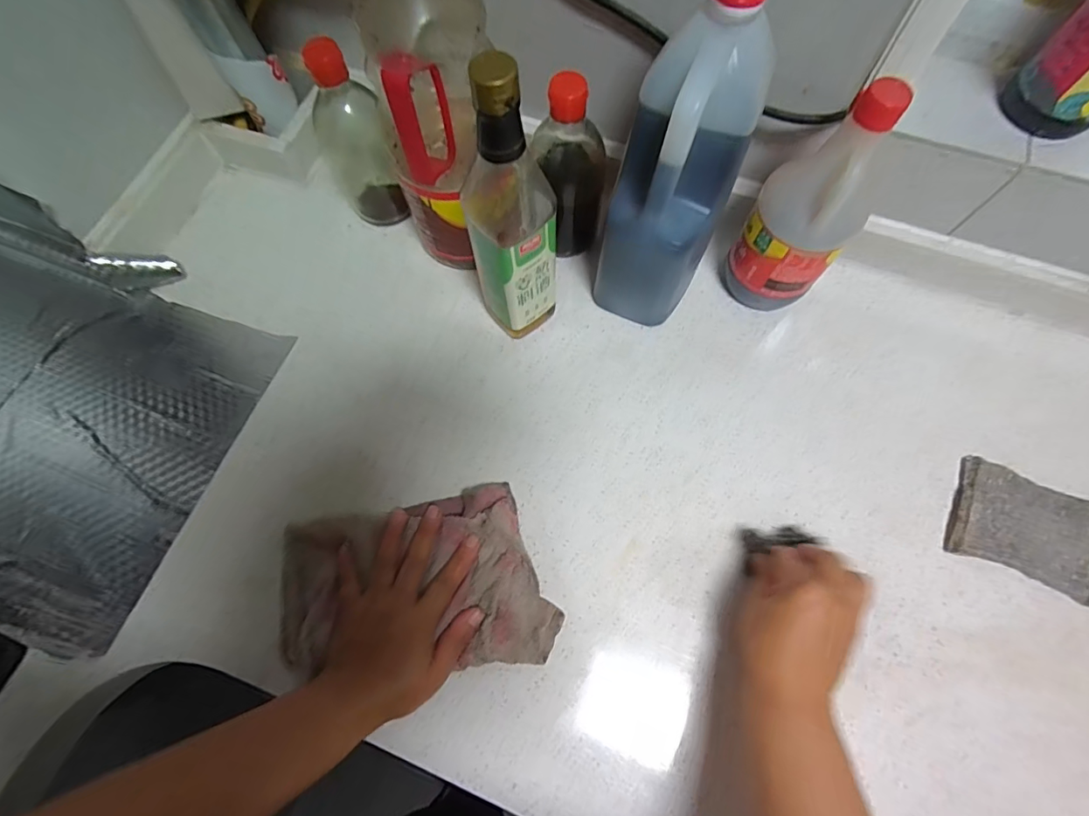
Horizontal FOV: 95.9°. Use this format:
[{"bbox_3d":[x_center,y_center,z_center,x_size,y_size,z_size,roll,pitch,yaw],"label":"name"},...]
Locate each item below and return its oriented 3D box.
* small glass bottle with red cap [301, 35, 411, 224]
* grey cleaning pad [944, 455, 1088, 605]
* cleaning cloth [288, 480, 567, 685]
[{"bbox_3d":[-0.189,-0.263,0.485,0.064,0.176,0.052,-24,72,-7],"label":"small glass bottle with red cap"},{"bbox_3d":[0.431,0.107,0.438,0.118,0.016,0.091,24,73,9],"label":"grey cleaning pad"},{"bbox_3d":[-0.110,0.151,0.420,0.224,0.019,0.142,-8,71,-2],"label":"cleaning cloth"}]

